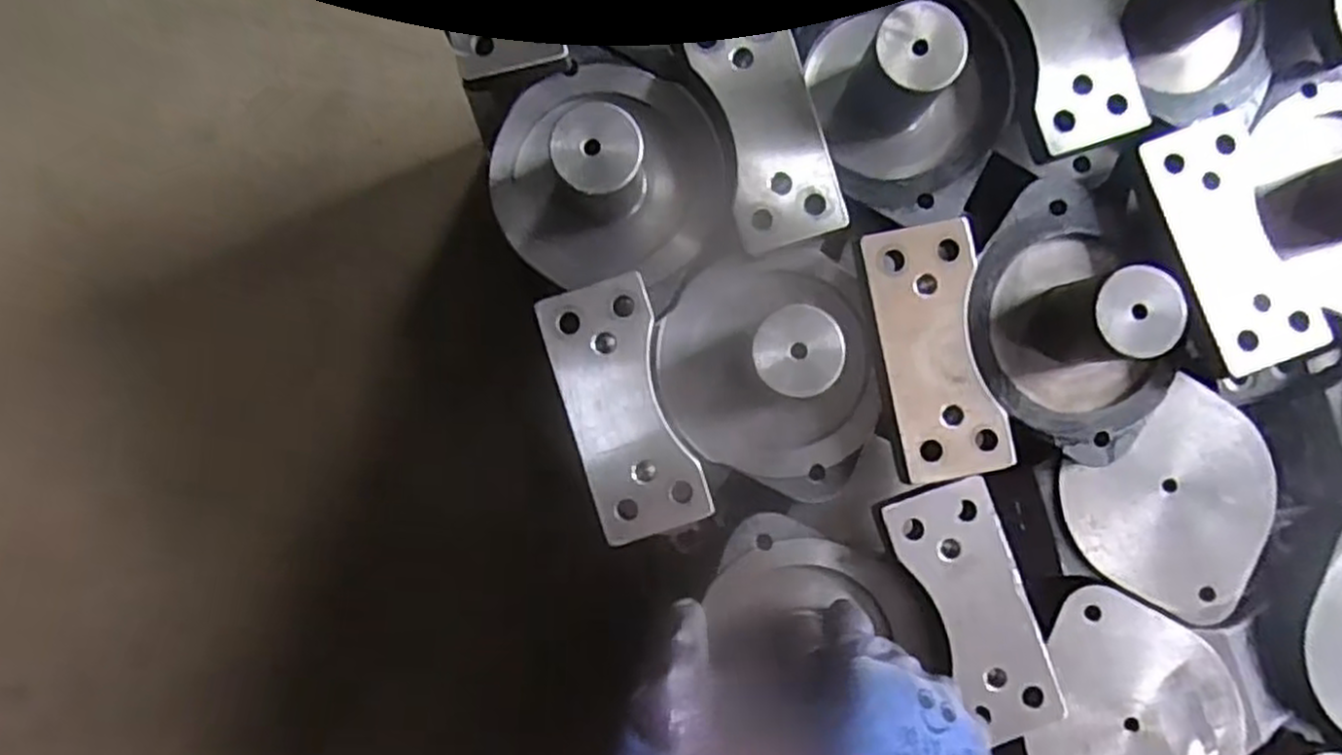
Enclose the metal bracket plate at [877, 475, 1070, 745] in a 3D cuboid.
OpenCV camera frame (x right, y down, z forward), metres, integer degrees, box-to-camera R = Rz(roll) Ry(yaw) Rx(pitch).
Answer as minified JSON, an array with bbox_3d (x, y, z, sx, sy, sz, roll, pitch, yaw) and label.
[{"bbox_3d":[0.171,0.131,0.427,0.059,0.007,0.141,-20,88,-2],"label":"metal bracket plate"}]

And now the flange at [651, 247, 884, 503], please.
[{"bbox_3d":[0.059,0.003,0.428,0.126,0.073,0.137,0,87,-1],"label":"flange"}]

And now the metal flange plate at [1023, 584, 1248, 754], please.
[{"bbox_3d":[0.288,0.214,0.469,0.130,0.015,0.133,26,87,1],"label":"metal flange plate"}]

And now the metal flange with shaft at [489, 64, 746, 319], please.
[{"bbox_3d":[-0.034,-0.116,0.432,0.133,0.066,0.145,-39,88,-2],"label":"metal flange with shaft"}]

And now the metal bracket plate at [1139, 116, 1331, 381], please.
[{"bbox_3d":[0.325,-0.078,0.441,0.061,0.008,0.144,-19,86,1],"label":"metal bracket plate"}]

